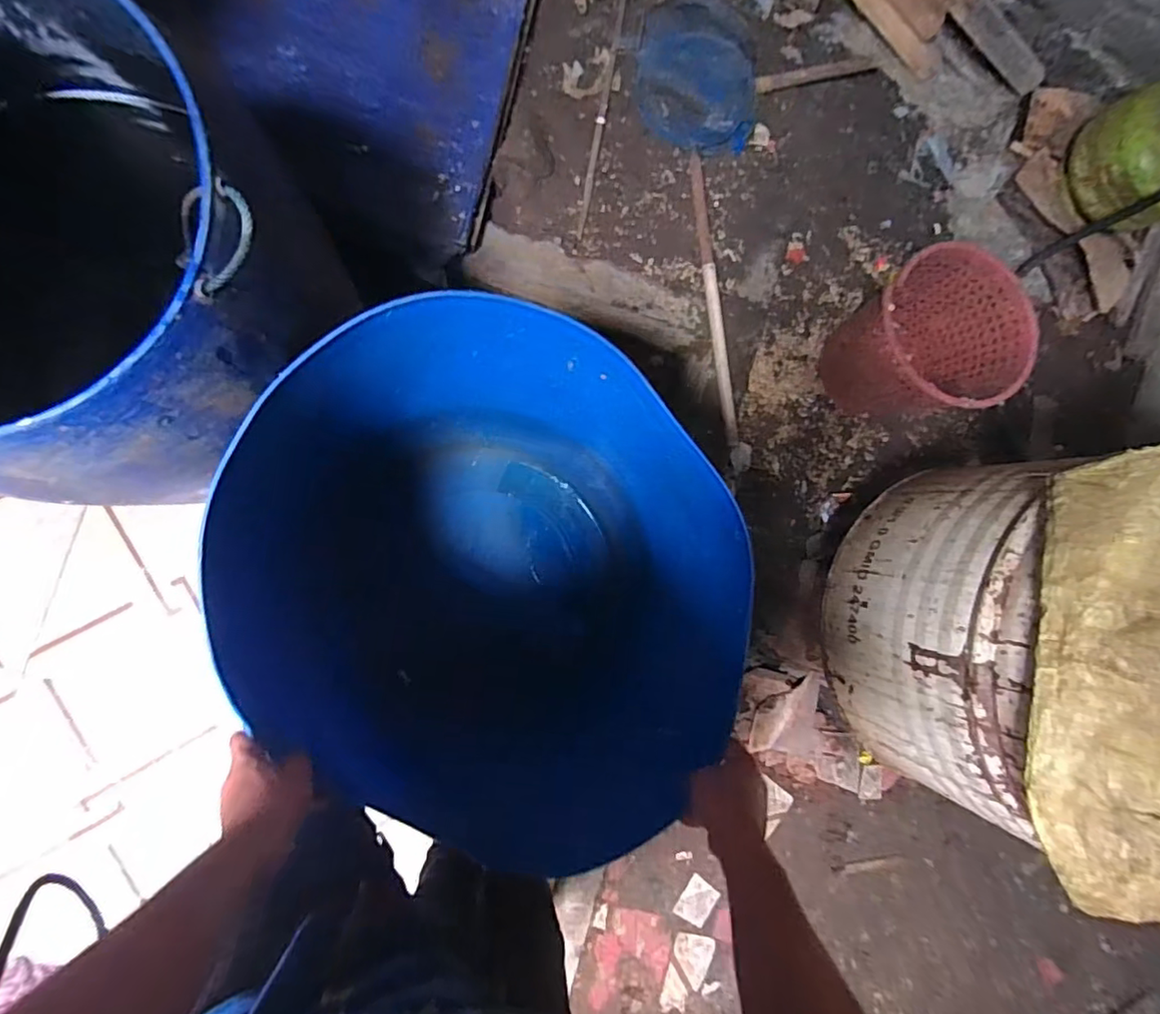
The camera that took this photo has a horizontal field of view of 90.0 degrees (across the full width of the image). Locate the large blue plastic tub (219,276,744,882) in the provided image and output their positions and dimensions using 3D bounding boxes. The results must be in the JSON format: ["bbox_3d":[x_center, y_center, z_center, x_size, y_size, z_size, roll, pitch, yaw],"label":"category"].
[{"bbox_3d":[-0.115,0.102,0.959,0.630,0.639,0.673,0,92,-7],"label":"large blue plastic tub"}]

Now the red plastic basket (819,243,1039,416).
[{"bbox_3d":[0.661,-0.313,1.110,0.270,0.263,0.274,0,92,-7],"label":"red plastic basket"}]

